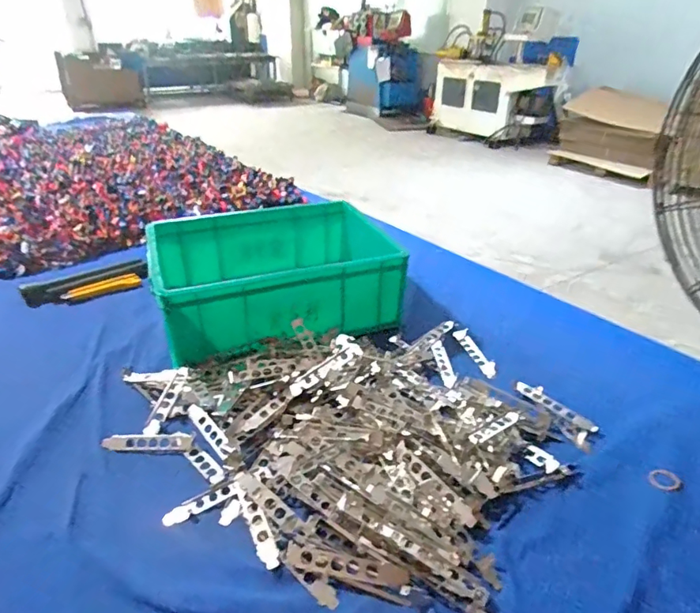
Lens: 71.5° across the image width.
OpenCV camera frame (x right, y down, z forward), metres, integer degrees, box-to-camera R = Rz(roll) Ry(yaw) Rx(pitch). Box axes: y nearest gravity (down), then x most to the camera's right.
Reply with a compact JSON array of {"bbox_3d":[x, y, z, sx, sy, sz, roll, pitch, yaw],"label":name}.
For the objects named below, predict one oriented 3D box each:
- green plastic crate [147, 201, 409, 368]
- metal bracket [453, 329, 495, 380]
[{"bbox_3d":[-0.143,-0.061,0.908,0.402,0.139,0.317,-10,33,-18],"label":"green plastic crate"},{"bbox_3d":[0.210,0.077,0.812,0.026,0.018,0.114,-8,32,-15],"label":"metal bracket"}]

